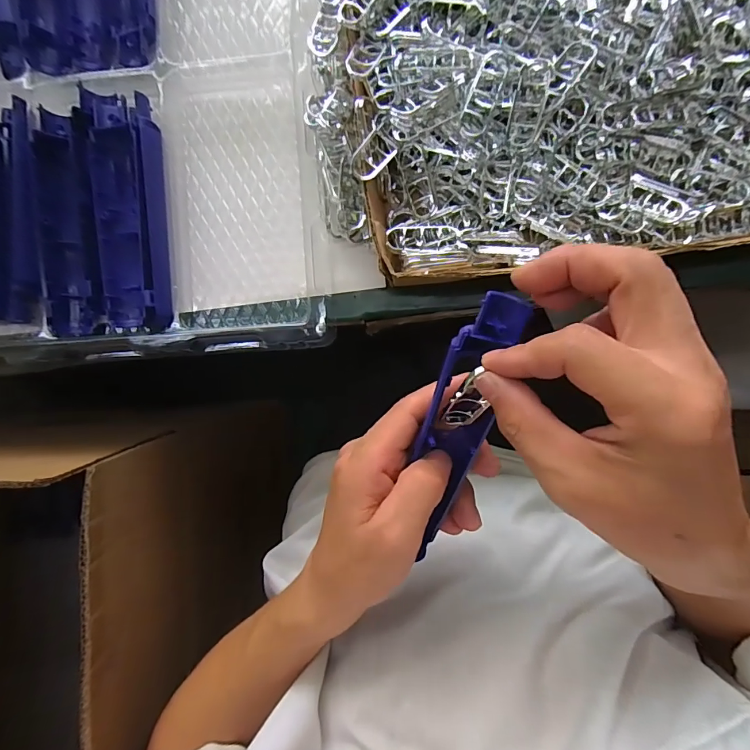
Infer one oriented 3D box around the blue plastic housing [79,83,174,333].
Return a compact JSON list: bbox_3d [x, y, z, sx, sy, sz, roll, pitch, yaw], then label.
[{"bbox_3d":[-0.184,-0.125,0.325,0.053,0.031,0.179,-6,91,2],"label":"blue plastic housing"}]

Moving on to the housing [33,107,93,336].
[{"bbox_3d":[-0.236,-0.114,0.327,0.036,0.026,0.164,-4,91,2],"label":"housing"}]

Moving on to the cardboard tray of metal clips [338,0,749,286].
[{"bbox_3d":[0.188,-0.218,0.303,0.439,0.043,0.266,-7,89,3],"label":"cardboard tray of metal clips"}]

